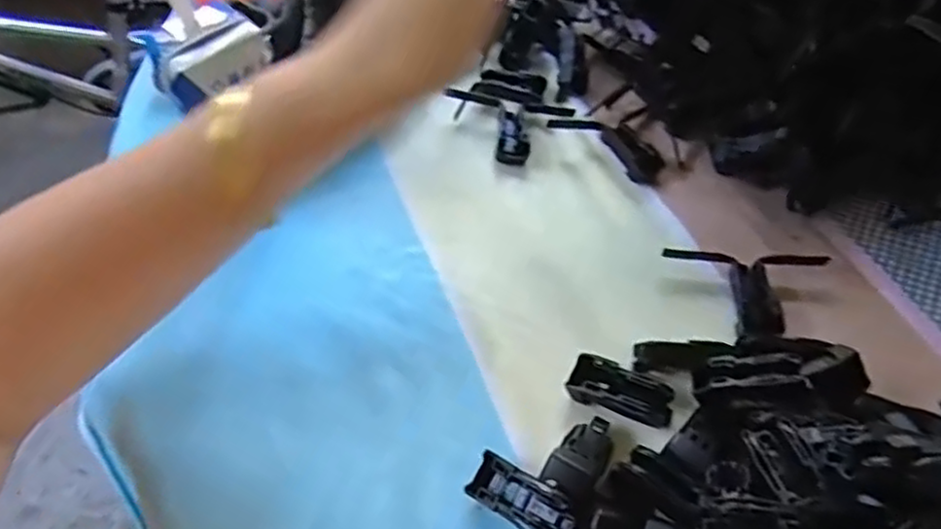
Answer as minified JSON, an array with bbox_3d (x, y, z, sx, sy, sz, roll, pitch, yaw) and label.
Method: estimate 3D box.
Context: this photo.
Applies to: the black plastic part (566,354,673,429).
[{"bbox_3d":[0.069,0.058,0.316,0.047,0.013,0.021,22,56,16],"label":"black plastic part"}]

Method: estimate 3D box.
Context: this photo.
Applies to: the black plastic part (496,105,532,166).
[{"bbox_3d":[0.027,-0.081,0.429,0.020,0.010,0.045,4,53,3],"label":"black plastic part"}]

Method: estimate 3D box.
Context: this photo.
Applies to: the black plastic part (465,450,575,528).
[{"bbox_3d":[0.020,0.095,0.282,0.047,0.014,0.020,21,54,35],"label":"black plastic part"}]

